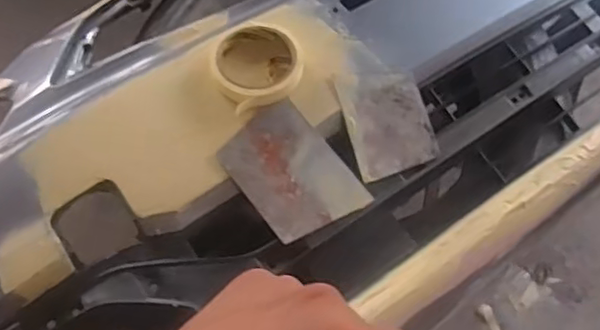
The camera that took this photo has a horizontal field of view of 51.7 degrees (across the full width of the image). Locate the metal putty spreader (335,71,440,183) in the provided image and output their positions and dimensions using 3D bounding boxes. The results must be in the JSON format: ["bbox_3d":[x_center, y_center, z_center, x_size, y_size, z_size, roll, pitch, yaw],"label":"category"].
[{"bbox_3d":[0.093,-0.047,0.647,0.091,0.005,0.116,-10,70,-14],"label":"metal putty spreader"}]

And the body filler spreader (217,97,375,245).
[{"bbox_3d":[-0.009,0.007,0.609,0.100,0.004,0.131,-36,77,-17],"label":"body filler spreader"}]

